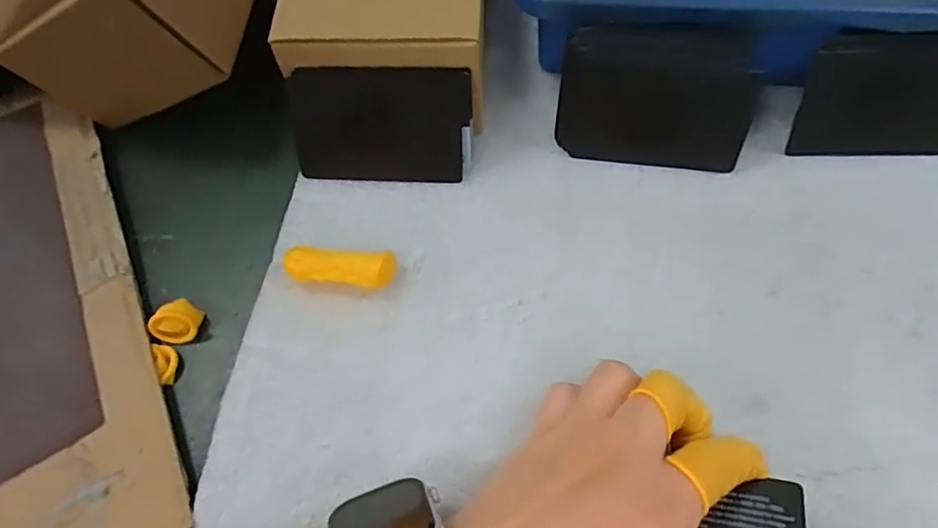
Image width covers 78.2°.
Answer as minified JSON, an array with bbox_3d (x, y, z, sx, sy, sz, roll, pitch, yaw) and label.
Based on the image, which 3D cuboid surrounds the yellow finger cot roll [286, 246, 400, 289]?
[{"bbox_3d":[-0.059,0.003,0.268,0.049,0.018,0.016,2,65,3],"label":"yellow finger cot roll"}]

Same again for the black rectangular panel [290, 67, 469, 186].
[{"bbox_3d":[-0.044,-0.068,0.289,0.088,0.057,0.007,2,26,6],"label":"black rectangular panel"}]

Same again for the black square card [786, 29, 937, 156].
[{"bbox_3d":[0.210,-0.082,0.281,0.089,0.060,0.006,1,37,4],"label":"black square card"}]

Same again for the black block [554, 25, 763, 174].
[{"bbox_3d":[0.093,-0.083,0.288,0.092,0.067,0.005,7,25,6],"label":"black block"}]

